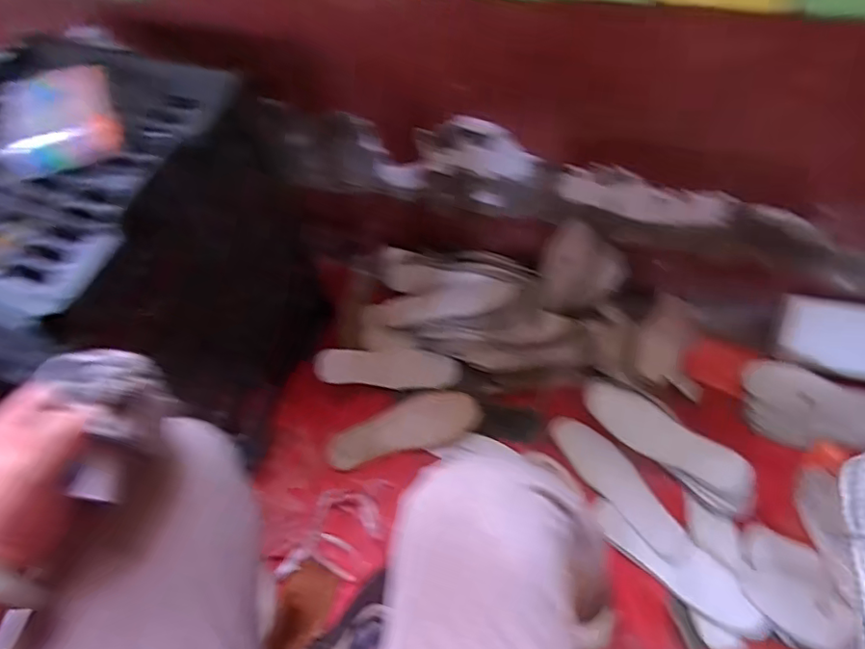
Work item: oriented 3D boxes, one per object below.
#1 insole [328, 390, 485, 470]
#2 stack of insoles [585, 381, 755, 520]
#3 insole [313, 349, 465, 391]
[{"bbox_3d":[-0.043,0.154,0.857,0.231,0.025,0.083,-12,63,-9],"label":"insole"},{"bbox_3d":[0.335,0.162,0.798,0.248,0.028,0.071,37,104,21],"label":"stack of insoles"},{"bbox_3d":[-0.066,0.071,0.866,0.220,0.015,0.062,0,95,-13],"label":"insole"}]

